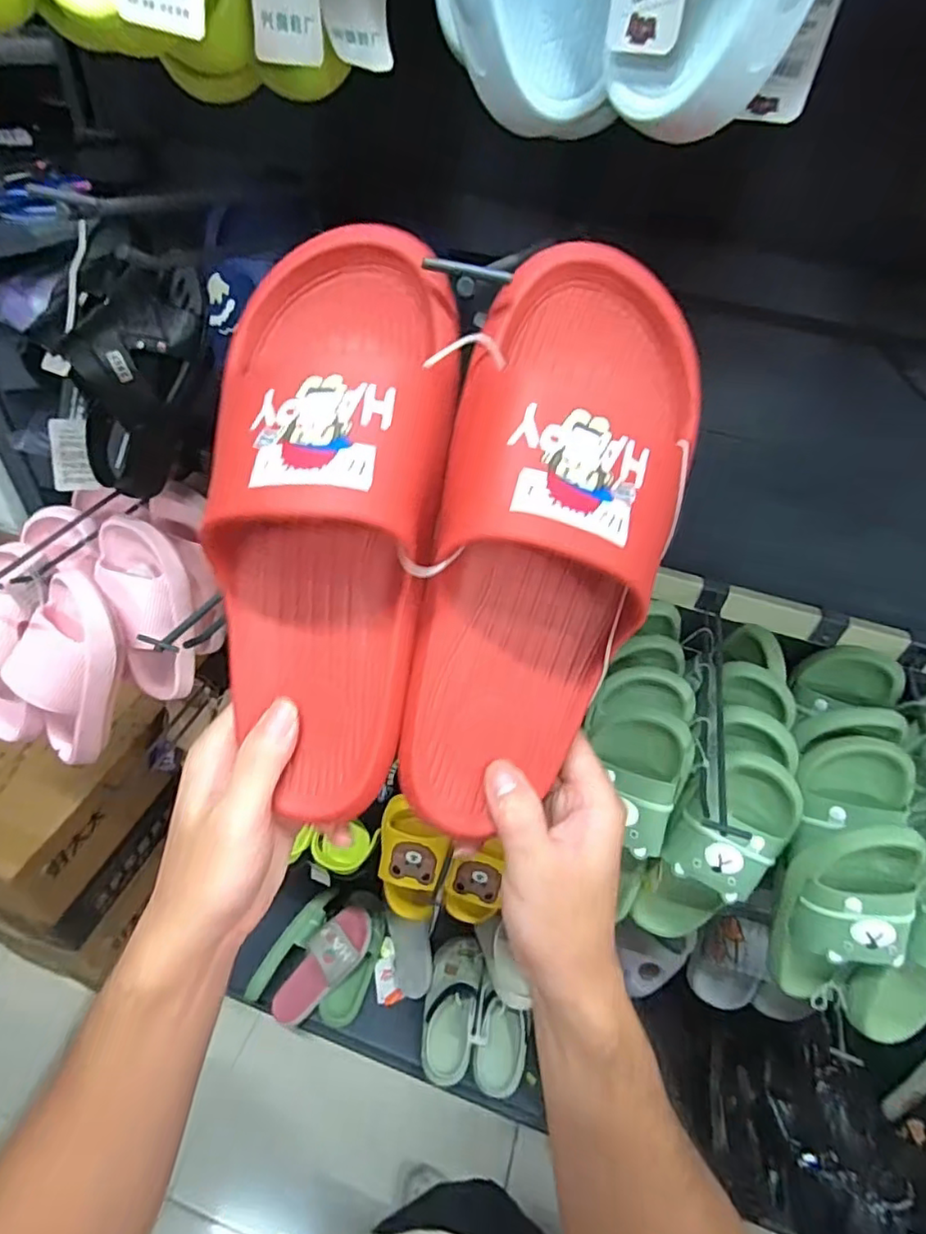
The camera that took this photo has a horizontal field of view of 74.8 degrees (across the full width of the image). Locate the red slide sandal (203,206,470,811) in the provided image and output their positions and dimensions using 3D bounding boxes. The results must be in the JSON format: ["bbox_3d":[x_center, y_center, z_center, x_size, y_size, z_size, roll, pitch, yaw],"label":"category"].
[{"bbox_3d":[-0.060,-0.041,0.266,0.101,0.263,0.065,5,6,-2],"label":"red slide sandal"}]

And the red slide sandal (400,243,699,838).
[{"bbox_3d":[0.034,-0.026,0.269,0.100,0.262,0.070,16,8,9],"label":"red slide sandal"}]

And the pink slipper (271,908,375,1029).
[{"bbox_3d":[-0.293,0.731,1.267,0.103,0.069,0.257,34,76,26],"label":"pink slipper"}]

